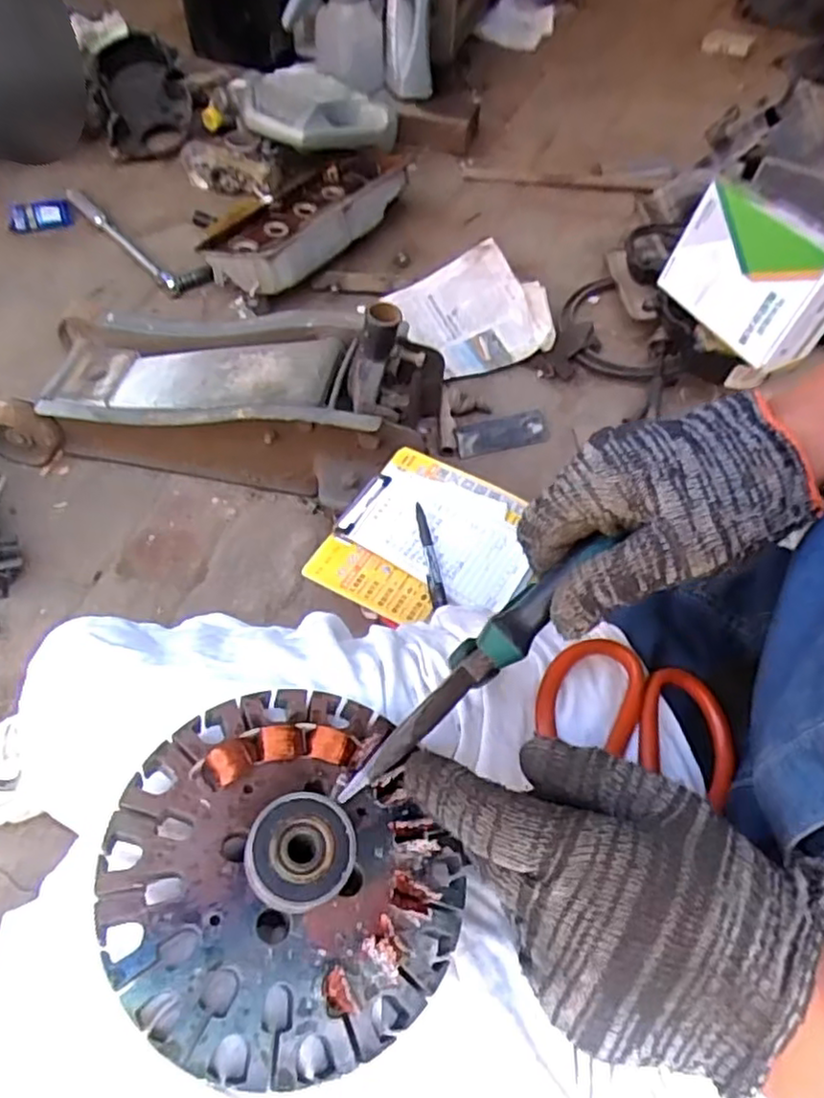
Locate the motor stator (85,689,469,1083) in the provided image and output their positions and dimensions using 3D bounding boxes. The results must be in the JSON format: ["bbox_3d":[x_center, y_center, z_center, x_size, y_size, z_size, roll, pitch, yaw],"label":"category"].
[{"bbox_3d":[-0.049,0.121,0.266,0.128,0.048,0.130,-26,56,-21],"label":"motor stator"}]

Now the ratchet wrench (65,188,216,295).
[{"bbox_3d":[-0.475,-0.536,1.182,0.075,0.052,0.354,-38,65,-24],"label":"ratchet wrench"}]

